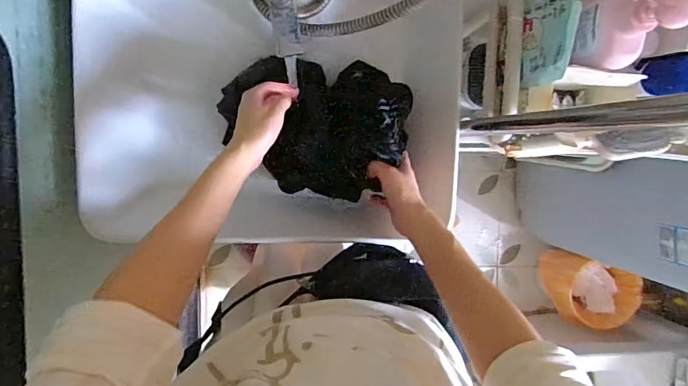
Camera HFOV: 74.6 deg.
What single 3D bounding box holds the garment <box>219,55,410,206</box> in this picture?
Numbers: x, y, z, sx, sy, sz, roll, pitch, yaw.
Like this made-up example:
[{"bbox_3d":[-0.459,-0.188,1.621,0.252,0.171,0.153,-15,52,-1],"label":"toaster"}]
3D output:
[{"bbox_3d":[-0.041,-0.085,0.562,0.225,0.109,0.174,5,94,-7],"label":"garment"}]

